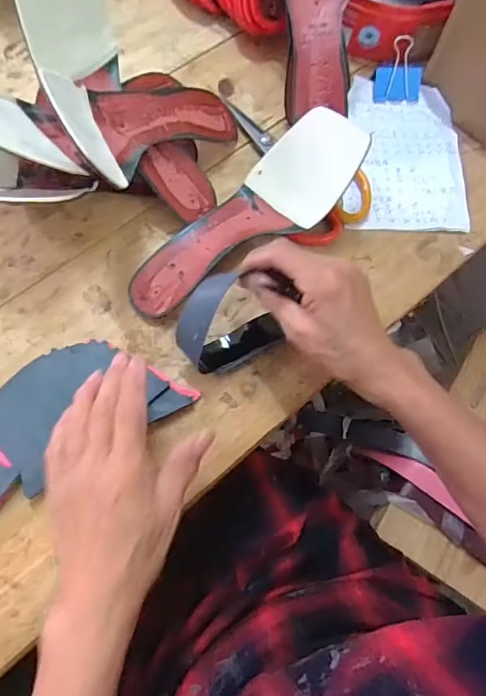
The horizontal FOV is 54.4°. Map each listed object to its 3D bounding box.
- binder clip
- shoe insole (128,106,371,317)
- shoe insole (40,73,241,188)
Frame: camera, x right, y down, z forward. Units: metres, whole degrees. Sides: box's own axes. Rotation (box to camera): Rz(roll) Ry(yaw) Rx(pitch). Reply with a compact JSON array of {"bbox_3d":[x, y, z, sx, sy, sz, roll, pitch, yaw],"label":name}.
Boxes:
[{"bbox_3d":[0.170,-0.302,0.512,0.052,0.042,0.047,-2,73,-4],"label":"binder clip"},{"bbox_3d":[-0.001,-0.117,0.420,0.231,0.071,0.081,-36,78,-13],"label":"shoe insole"},{"bbox_3d":[-0.072,-0.205,0.432,0.081,0.046,0.193,45,47,12],"label":"shoe insole"}]

